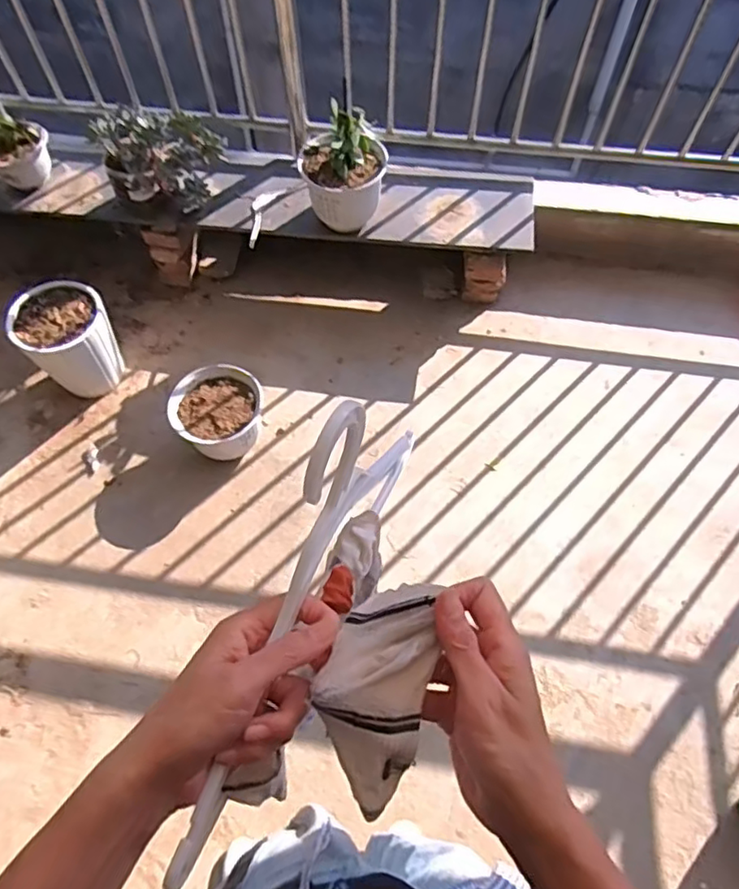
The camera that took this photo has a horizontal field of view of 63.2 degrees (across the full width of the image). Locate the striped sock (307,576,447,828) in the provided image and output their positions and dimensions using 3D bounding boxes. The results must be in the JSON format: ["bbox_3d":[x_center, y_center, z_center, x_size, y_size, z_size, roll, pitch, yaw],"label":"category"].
[{"bbox_3d":[0.003,0.142,0.352,0.060,0.033,0.122,13,64,8],"label":"striped sock"}]

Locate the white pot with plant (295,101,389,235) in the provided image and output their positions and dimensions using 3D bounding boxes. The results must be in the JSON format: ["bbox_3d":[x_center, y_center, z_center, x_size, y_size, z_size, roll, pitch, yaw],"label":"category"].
[{"bbox_3d":[-0.068,-0.729,1.586,0.213,0.276,0.210,0,62,0],"label":"white pot with plant"}]

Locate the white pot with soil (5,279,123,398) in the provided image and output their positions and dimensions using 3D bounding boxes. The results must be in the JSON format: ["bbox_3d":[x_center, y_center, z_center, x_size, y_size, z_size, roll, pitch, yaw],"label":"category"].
[{"bbox_3d":[-0.818,-0.284,1.661,0.227,0.258,0.225,0,62,0],"label":"white pot with soil"}]

